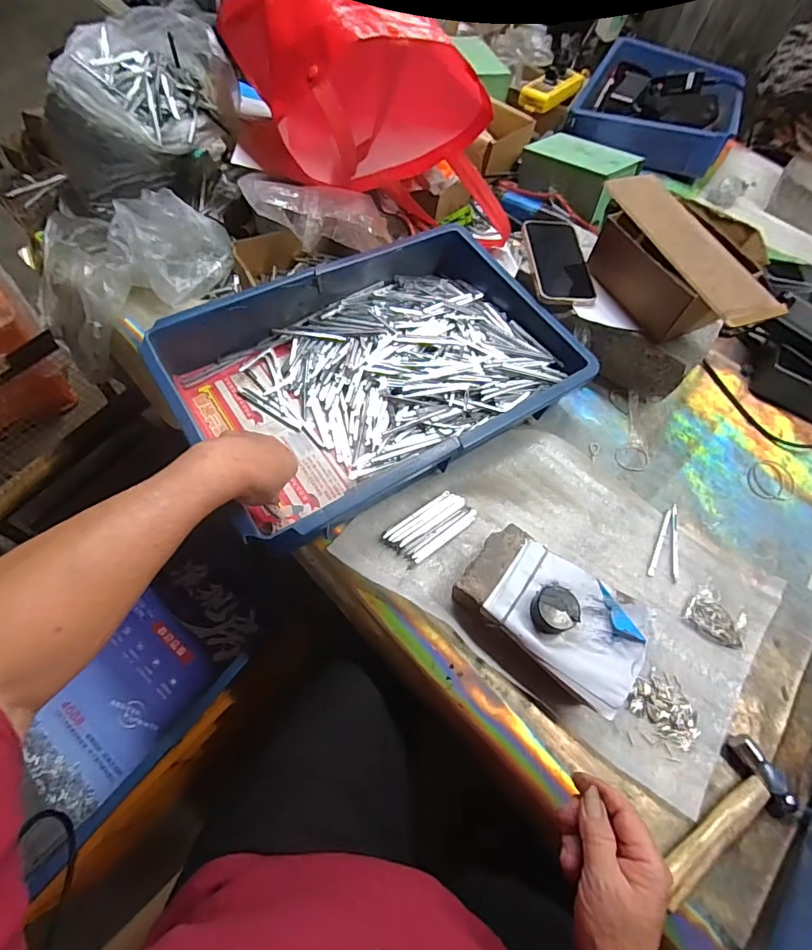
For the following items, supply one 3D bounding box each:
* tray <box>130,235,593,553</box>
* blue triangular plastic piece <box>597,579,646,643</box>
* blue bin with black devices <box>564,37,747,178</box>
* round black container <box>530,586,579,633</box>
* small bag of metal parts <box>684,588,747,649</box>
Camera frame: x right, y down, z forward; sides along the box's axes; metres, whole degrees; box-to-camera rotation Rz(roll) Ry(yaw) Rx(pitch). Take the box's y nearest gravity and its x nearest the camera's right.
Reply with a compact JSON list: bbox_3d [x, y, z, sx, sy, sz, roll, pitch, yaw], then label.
[{"bbox_3d":[-0.029,-0.123,0.531,0.418,0.085,0.270,-29,67,-17],"label":"tray"},{"bbox_3d":[0.195,0.127,0.430,0.020,0.007,0.061,-21,66,-17],"label":"blue triangular plastic piece"},{"bbox_3d":[0.470,-0.690,0.873,0.266,0.074,0.301,26,62,8],"label":"blue bin with black devices"},{"bbox_3d":[0.135,0.121,0.421,0.037,0.024,0.038,3,61,-5],"label":"round black container"},{"bbox_3d":[0.321,0.147,0.478,0.055,0.016,0.044,33,63,11],"label":"small bag of metal parts"}]

